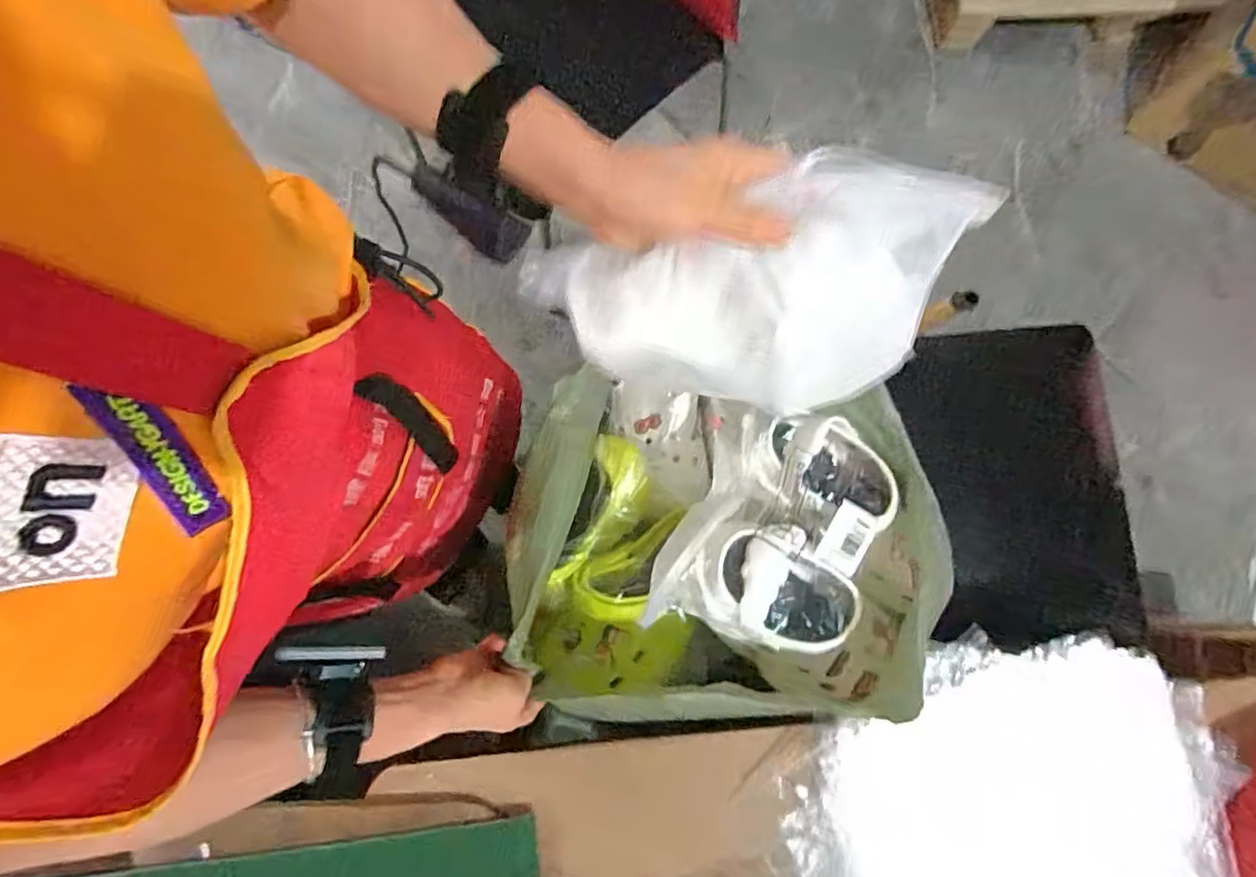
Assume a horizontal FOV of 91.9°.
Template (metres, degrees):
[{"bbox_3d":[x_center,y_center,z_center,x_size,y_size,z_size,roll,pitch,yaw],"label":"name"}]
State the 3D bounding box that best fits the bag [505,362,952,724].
[{"bbox_3d":[0.098,0.107,0.603,0.405,0.153,0.340,3,78,0],"label":"bag"}]

